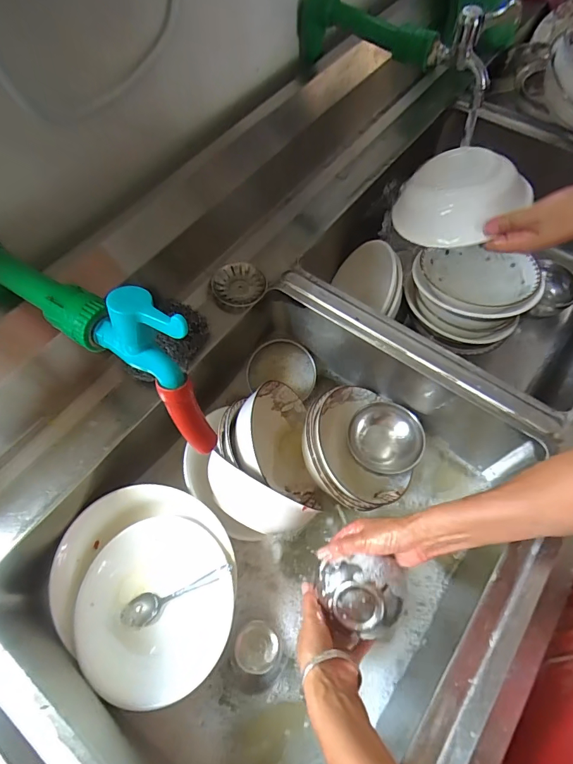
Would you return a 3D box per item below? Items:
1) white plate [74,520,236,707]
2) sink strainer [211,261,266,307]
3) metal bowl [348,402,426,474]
[{"bbox_3d":[-0.155,0.264,0.497,0.190,0.068,0.180,0,62,1],"label":"white plate"},{"bbox_3d":[-0.066,-0.133,0.577,0.070,0.018,0.068,6,62,4],"label":"sink strainer"},{"bbox_3d":[0.143,0.084,0.609,0.101,0.049,0.103,0,62,1],"label":"metal bowl"}]

